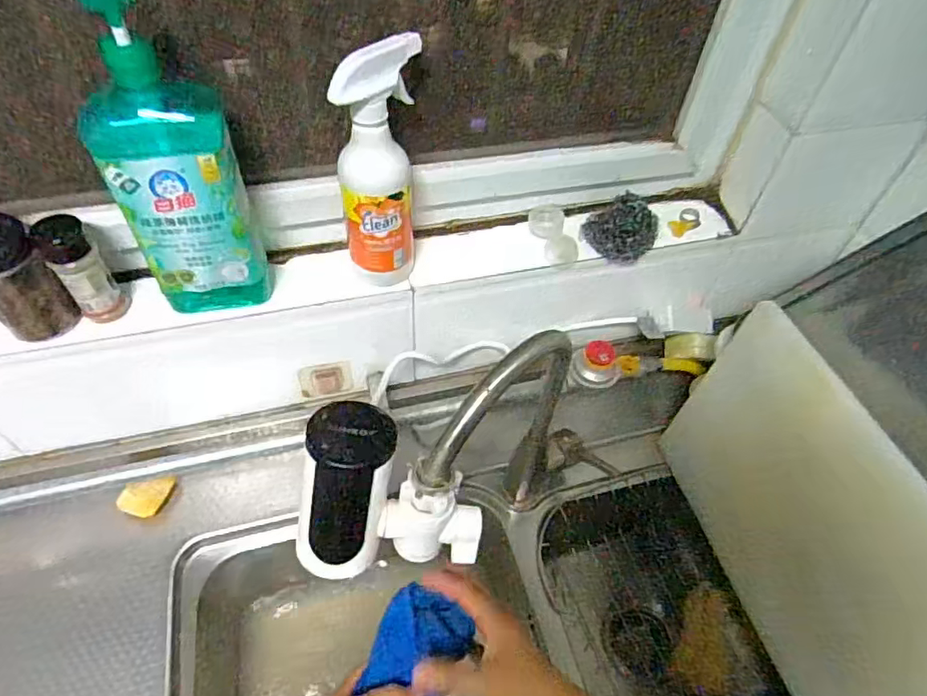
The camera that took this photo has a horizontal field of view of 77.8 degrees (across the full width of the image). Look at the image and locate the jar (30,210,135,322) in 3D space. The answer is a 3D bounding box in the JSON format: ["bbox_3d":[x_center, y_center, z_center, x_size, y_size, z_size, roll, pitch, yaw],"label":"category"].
[{"bbox_3d":[-0.345,-0.069,0.521,0.043,0.096,0.039,39,59,23],"label":"jar"}]

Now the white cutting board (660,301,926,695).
[{"bbox_3d":[0.338,0.189,0.543,0.014,0.284,0.394,-11,55,-18],"label":"white cutting board"}]

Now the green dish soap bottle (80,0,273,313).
[{"bbox_3d":[-0.232,-0.140,0.472,0.092,0.261,0.055,-8,53,-10],"label":"green dish soap bottle"}]

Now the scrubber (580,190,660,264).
[{"bbox_3d":[0.173,-0.133,0.631,0.077,0.067,0.059,21,54,12],"label":"scrubber"}]

